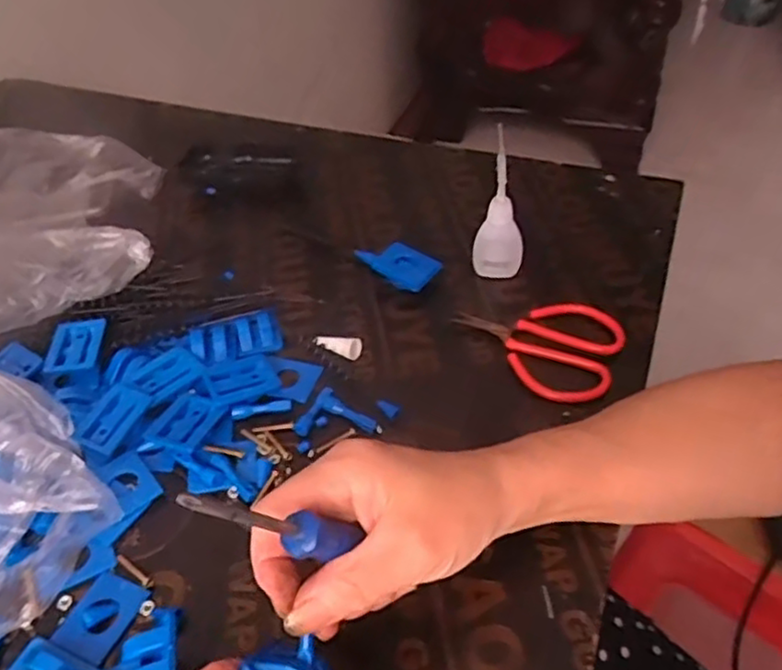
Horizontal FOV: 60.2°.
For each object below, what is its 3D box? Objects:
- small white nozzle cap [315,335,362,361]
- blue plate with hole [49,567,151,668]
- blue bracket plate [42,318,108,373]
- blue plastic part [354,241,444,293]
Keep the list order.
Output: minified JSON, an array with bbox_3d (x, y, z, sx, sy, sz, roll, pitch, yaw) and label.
[{"bbox_3d":[-0.037,0.005,0.466,0.035,0.010,0.015,15,48,18],"label":"small white nozzle cap"},{"bbox_3d":[-0.149,0.143,0.345,0.036,0.005,0.041,15,52,22],"label":"blue plate with hole"},{"bbox_3d":[-0.217,0.008,0.462,0.035,0.009,0.047,-10,49,-2],"label":"blue bracket plate"},{"bbox_3d":[0.005,-0.057,0.521,0.032,0.015,0.068,-37,54,-28],"label":"blue plastic part"}]

